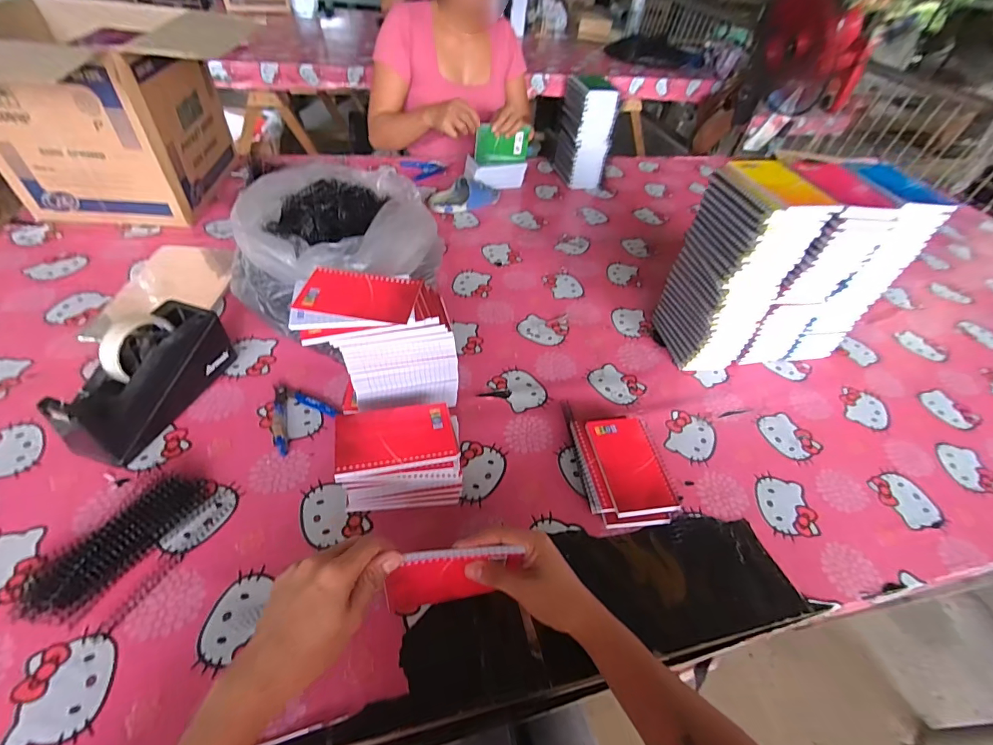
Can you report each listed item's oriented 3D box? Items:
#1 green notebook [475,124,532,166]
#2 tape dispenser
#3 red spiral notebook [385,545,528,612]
[{"bbox_3d":[0.014,-0.549,1.044,0.129,0.082,0.018,-9,44,-11],"label":"green notebook"},{"bbox_3d":[-0.431,0.006,0.538,0.075,0.111,0.199,16,48,8],"label":"tape dispenser"},{"bbox_3d":[-0.038,0.194,0.409,0.124,0.072,0.013,0,27,-14],"label":"red spiral notebook"}]

